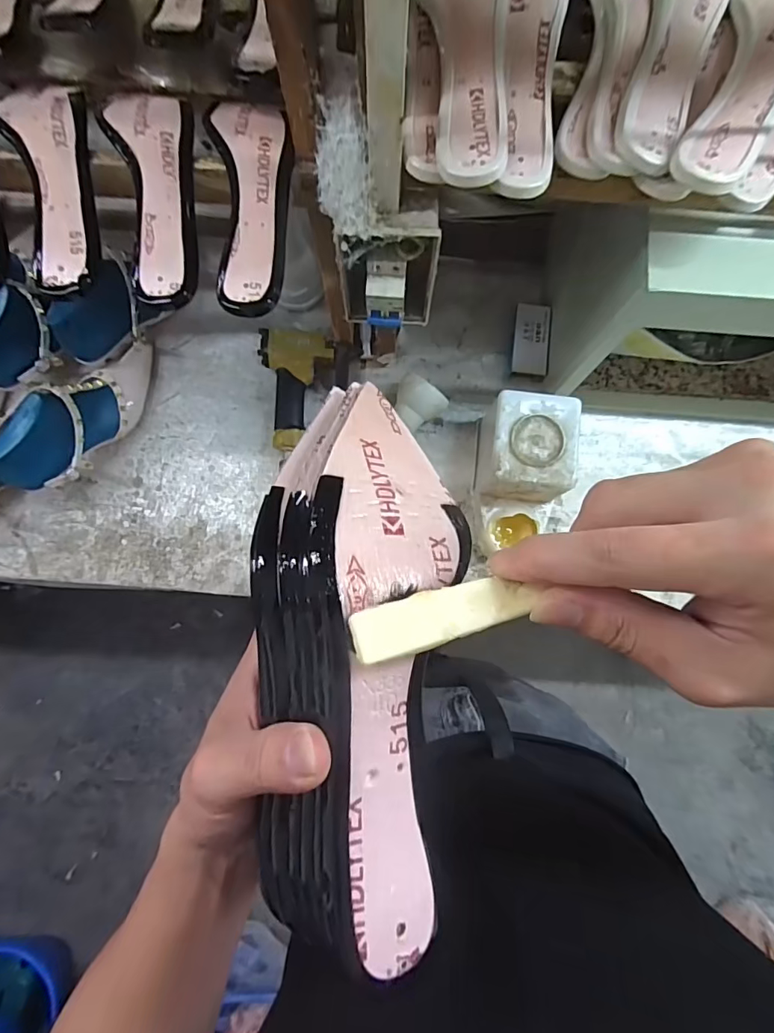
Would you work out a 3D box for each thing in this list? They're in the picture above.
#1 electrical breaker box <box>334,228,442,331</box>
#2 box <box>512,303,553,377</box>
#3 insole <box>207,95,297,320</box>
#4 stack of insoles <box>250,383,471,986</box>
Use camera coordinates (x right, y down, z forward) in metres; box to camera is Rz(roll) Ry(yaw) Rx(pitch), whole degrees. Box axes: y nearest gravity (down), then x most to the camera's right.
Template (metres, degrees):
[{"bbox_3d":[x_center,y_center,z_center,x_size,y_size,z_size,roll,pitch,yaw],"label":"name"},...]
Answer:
[{"bbox_3d":[0.002,-0.218,0.445,0.095,0.119,0.045,-7,83,-2],"label":"electrical breaker box"},{"bbox_3d":[0.209,-0.255,0.691,0.052,0.027,0.105,4,83,0],"label":"box"},{"bbox_3d":[-0.109,-0.261,0.392,0.066,0.021,0.183,-6,83,-2],"label":"insole"},{"bbox_3d":[-0.010,0.046,0.197,0.086,0.057,0.235,0,74,-1],"label":"stack of insoles"}]

